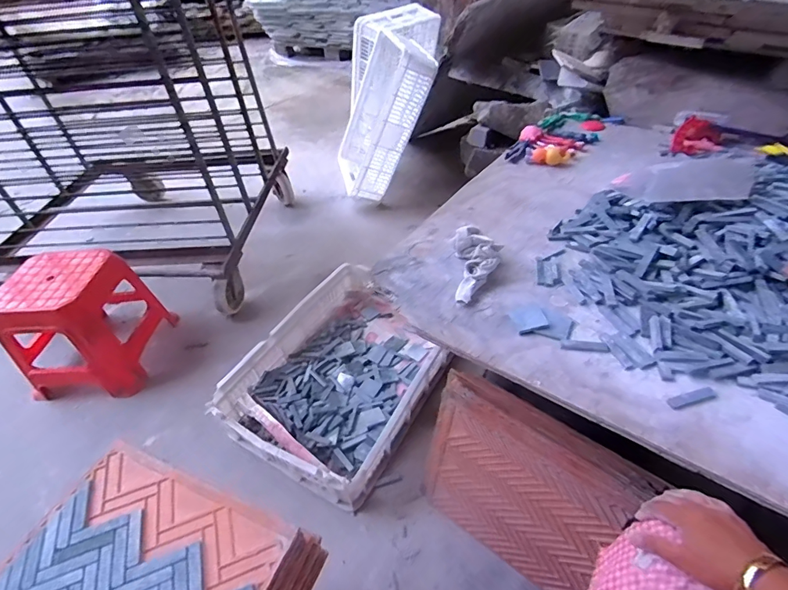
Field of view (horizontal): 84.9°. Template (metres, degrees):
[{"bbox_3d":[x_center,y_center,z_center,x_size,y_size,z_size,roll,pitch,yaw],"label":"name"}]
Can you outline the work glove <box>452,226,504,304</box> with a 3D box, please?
[{"bbox_3d":[0.132,-0.047,0.703,0.078,0.073,0.126,4,44,9],"label":"work glove"}]

